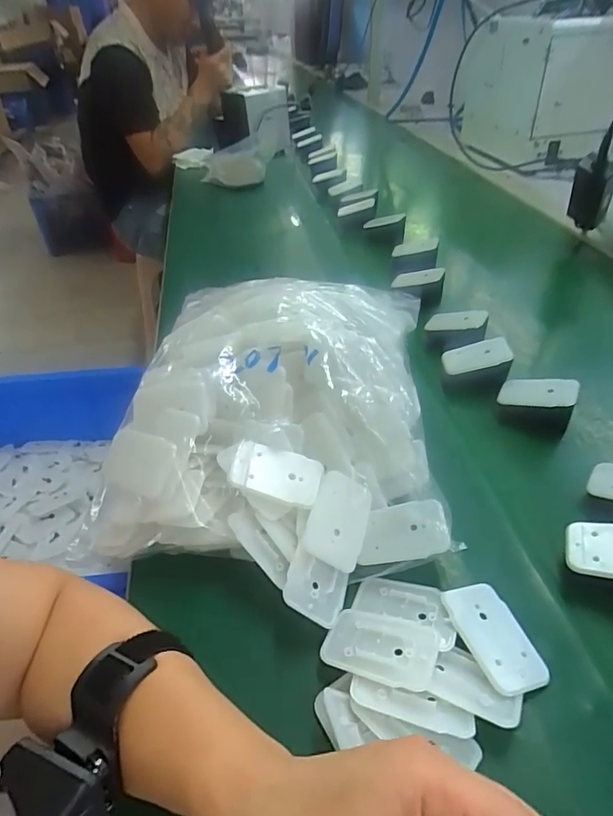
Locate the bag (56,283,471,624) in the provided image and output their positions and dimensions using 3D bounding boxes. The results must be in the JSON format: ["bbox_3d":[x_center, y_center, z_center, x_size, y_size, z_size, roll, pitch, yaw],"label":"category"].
[{"bbox_3d":[-0.020,-0.015,0.432,0.265,0.105,0.349,3,40,7],"label":"bag"}]

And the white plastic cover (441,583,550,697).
[{"bbox_3d":[0.119,0.144,0.312,0.041,0.007,0.068,-15,42,-14],"label":"white plastic cover"}]

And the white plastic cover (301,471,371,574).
[{"bbox_3d":[0.024,0.080,0.358,0.041,0.006,0.067,20,59,2],"label":"white plastic cover"}]

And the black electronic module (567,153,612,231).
[{"bbox_3d":[0.419,-0.315,0.726,0.055,0.134,0.024,18,73,24],"label":"black electronic module"}]

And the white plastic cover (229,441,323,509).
[{"bbox_3d":[-0.022,0.049,0.372,0.067,0.010,0.043,17,55,-1],"label":"white plastic cover"}]

